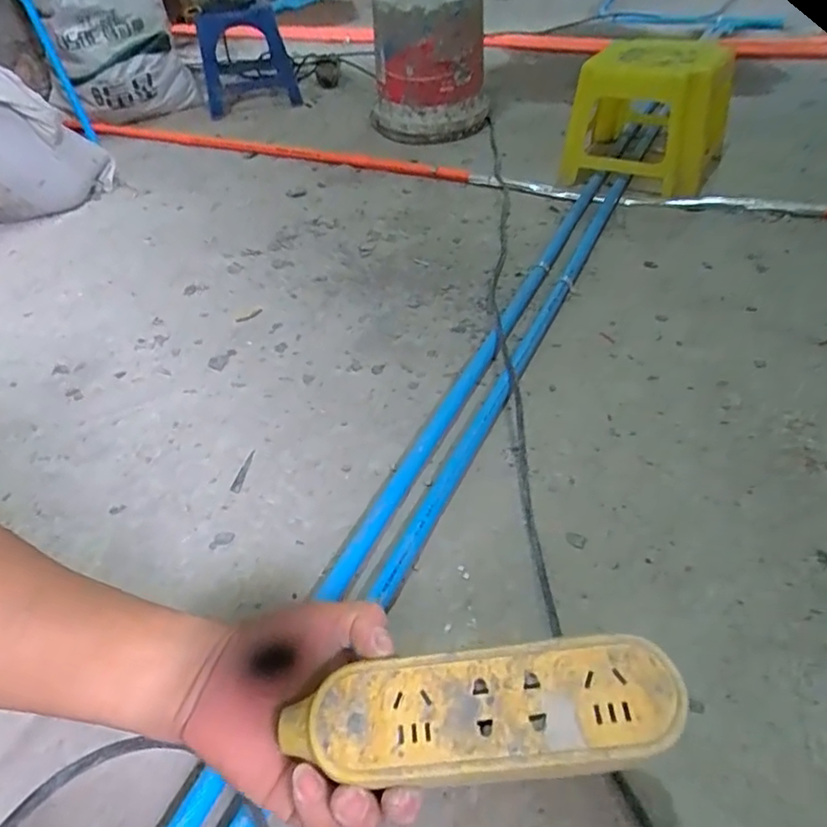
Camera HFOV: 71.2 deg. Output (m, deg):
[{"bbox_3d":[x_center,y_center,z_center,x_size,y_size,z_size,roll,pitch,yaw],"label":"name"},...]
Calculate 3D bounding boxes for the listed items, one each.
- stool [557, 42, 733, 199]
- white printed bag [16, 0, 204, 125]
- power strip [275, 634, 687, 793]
[{"bbox_3d":[0.474,-0.590,1.156,0.317,0.219,0.247,19,49,23],"label":"stool"},{"bbox_3d":[-0.791,-0.998,1.426,0.367,0.459,0.200,-16,45,-11],"label":"white printed bag"},{"bbox_3d":[0.032,0.144,0.277,0.179,0.023,0.054,-9,60,6],"label":"power strip"}]

